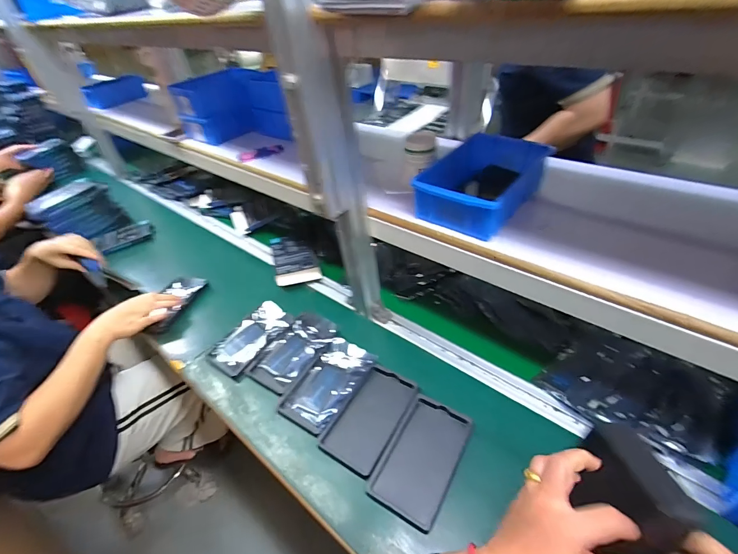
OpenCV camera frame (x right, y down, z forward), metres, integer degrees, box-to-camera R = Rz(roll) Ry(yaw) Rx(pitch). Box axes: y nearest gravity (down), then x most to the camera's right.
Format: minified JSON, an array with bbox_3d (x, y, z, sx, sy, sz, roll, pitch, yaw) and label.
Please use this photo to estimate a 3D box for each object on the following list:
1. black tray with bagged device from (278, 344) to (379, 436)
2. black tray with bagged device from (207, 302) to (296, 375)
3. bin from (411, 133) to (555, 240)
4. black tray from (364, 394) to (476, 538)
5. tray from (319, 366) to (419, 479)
[{"bbox_3d":[-0.063,0.175,0.605,0.094,0.015,0.176,21,48,28],"label":"black tray with bagged device"},{"bbox_3d":[-0.221,0.114,0.695,0.099,0.013,0.167,17,47,25],"label":"black tray with bagged device"},{"bbox_3d":[0.168,-0.140,0.540,0.129,0.064,0.191,26,51,32],"label":"bin"},{"bbox_3d":[0.076,0.250,0.503,0.093,0.012,0.162,19,48,27],"label":"black tray"},{"bbox_3d":[0.002,0.215,0.552,0.095,0.015,0.159,20,48,27],"label":"tray"}]

